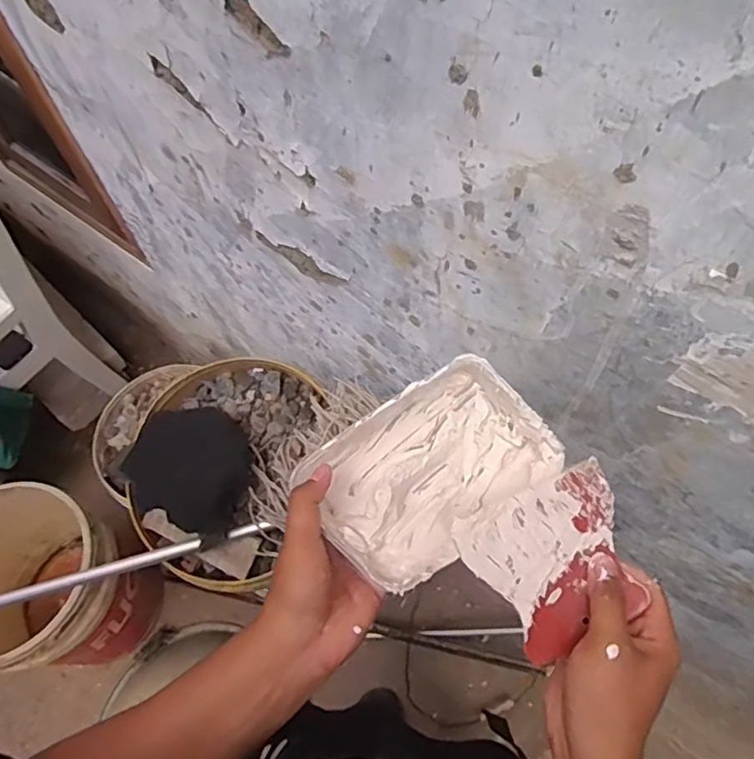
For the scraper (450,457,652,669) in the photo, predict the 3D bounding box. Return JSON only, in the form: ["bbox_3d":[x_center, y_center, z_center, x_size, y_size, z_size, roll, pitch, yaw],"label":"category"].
[{"bbox_3d":[0.125,0.127,0.418,0.118,0.005,0.103,-20,80,-15],"label":"scraper"}]

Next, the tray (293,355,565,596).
[{"bbox_3d":[0.038,0.063,0.429,0.162,0.061,0.117,-36,65,-15],"label":"tray"}]

